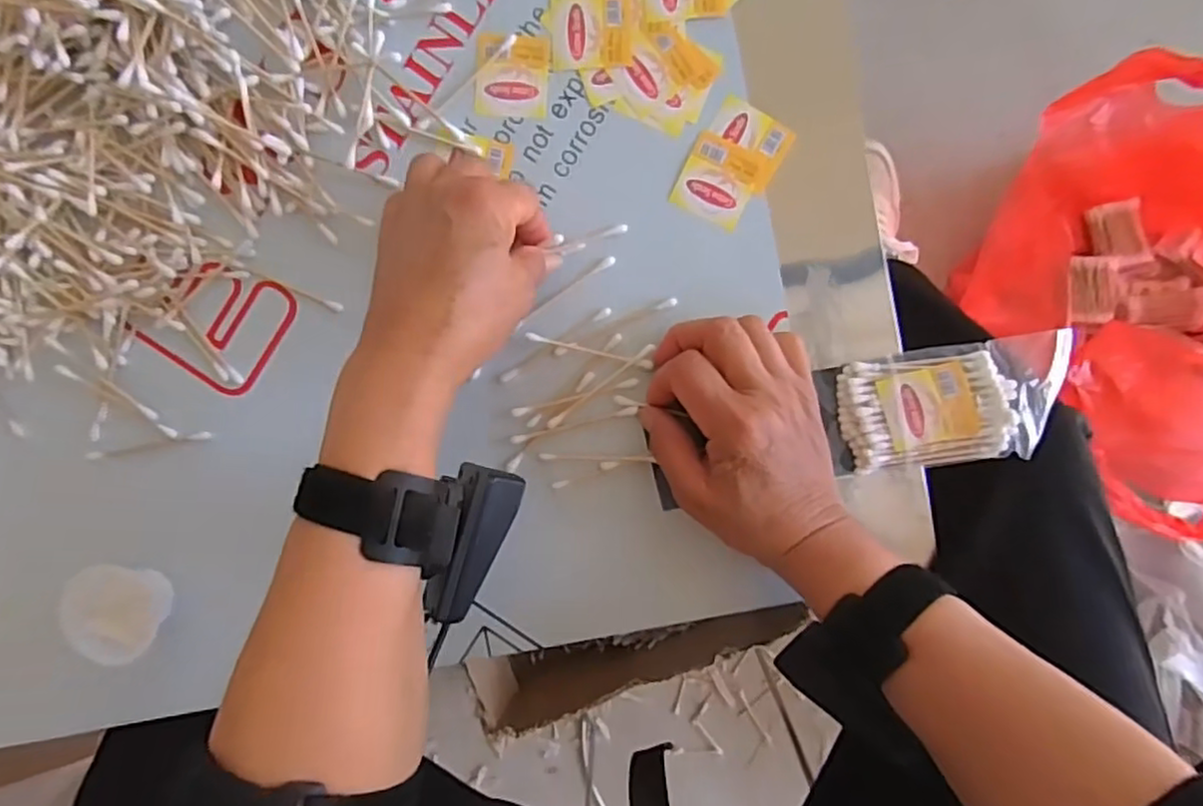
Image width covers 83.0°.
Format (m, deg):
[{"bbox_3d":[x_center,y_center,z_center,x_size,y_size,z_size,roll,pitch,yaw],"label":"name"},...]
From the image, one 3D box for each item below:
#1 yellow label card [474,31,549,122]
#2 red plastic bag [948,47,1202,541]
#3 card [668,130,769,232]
[{"bbox_3d":[-0.049,-0.179,0.371,0.039,0.004,0.044,4,92,0],"label":"yellow label card"},{"bbox_3d":[0.555,-0.094,0.677,0.291,0.182,0.416,9,93,2],"label":"red plastic bag"},{"bbox_3d":[0.064,-0.121,0.369,0.040,0.004,0.042,25,92,-1],"label":"card"}]

